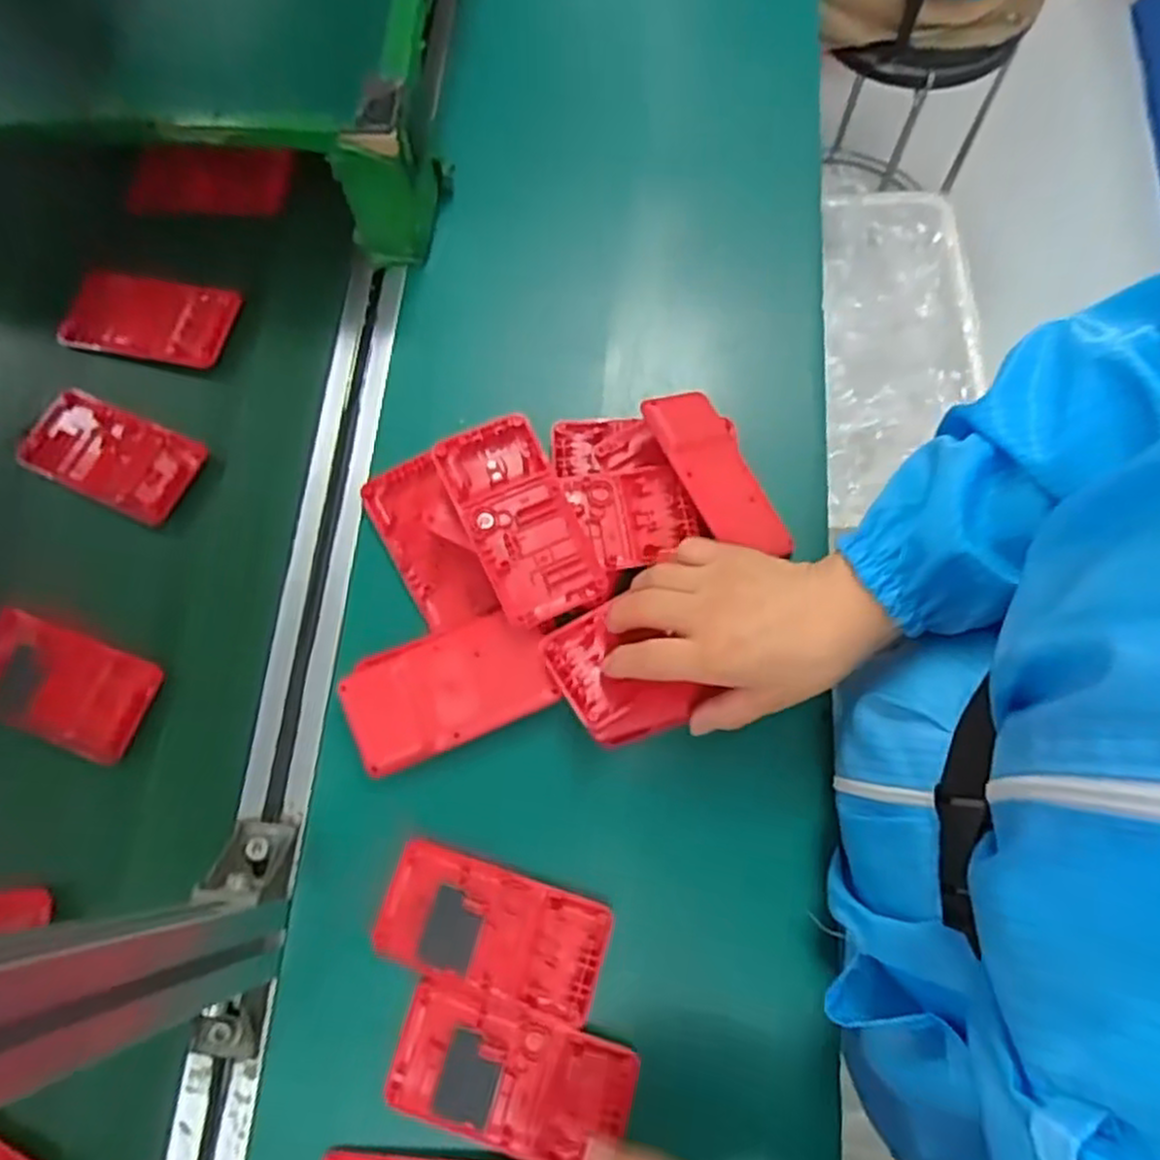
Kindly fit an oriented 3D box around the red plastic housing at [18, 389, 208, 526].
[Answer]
[{"bbox_3d":[-0.313,-0.084,0.502,0.124,0.011,0.062,24,75,9],"label":"red plastic housing"}]

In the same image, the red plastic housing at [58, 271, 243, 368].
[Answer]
[{"bbox_3d":[-0.315,-0.188,0.544,0.139,0.012,0.068,13,67,13],"label":"red plastic housing"}]

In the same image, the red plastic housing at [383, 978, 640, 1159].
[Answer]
[{"bbox_3d":[-0.035,0.250,0.379,0.120,0.010,0.064,14,73,6],"label":"red plastic housing"}]

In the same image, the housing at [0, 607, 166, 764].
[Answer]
[{"bbox_3d":[-0.319,0.061,0.455,0.124,0.013,0.062,19,74,8],"label":"housing"}]

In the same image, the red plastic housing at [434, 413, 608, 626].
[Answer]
[{"bbox_3d":[-0.035,-0.035,0.434,0.058,0.024,0.116,-25,73,-6],"label":"red plastic housing"}]

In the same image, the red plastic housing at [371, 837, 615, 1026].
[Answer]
[{"bbox_3d":[-0.048,0.184,0.399,0.121,0.010,0.060,16,74,7],"label":"red plastic housing"}]

